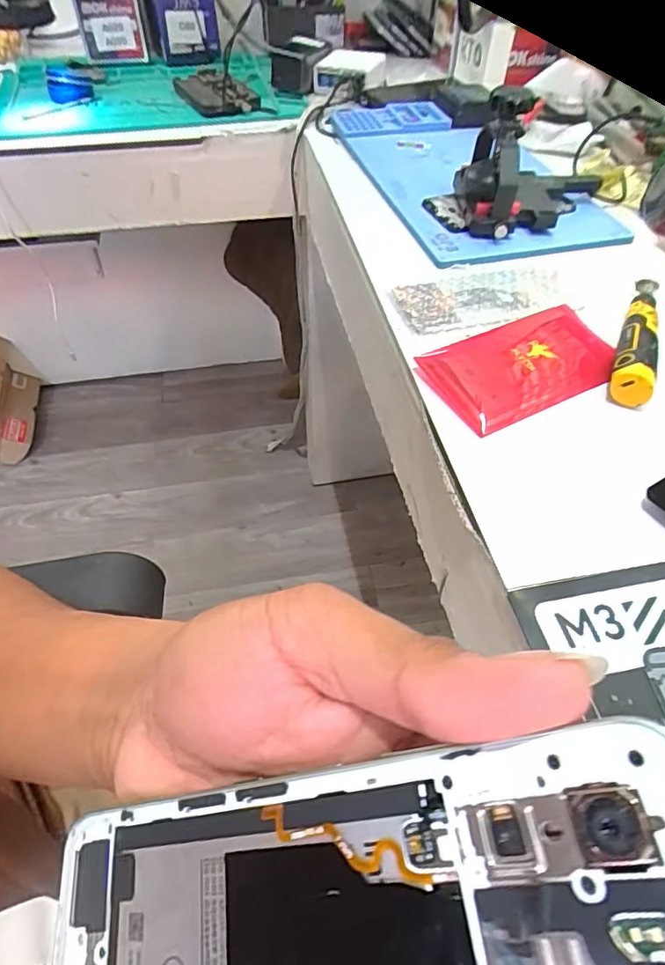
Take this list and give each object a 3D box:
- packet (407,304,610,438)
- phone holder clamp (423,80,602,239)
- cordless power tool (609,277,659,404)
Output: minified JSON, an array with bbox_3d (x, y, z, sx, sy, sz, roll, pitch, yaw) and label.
[{"bbox_3d":[0.153,-0.094,0.422,0.161,0.014,0.086,-22,55,-18],"label":"packet"},{"bbox_3d":[0.186,-0.328,0.536,0.141,0.109,0.145,25,55,18],"label":"phone holder clamp"},{"bbox_3d":[0.248,-0.124,0.430,0.028,0.025,0.162,20,54,15],"label":"cordless power tool"}]

